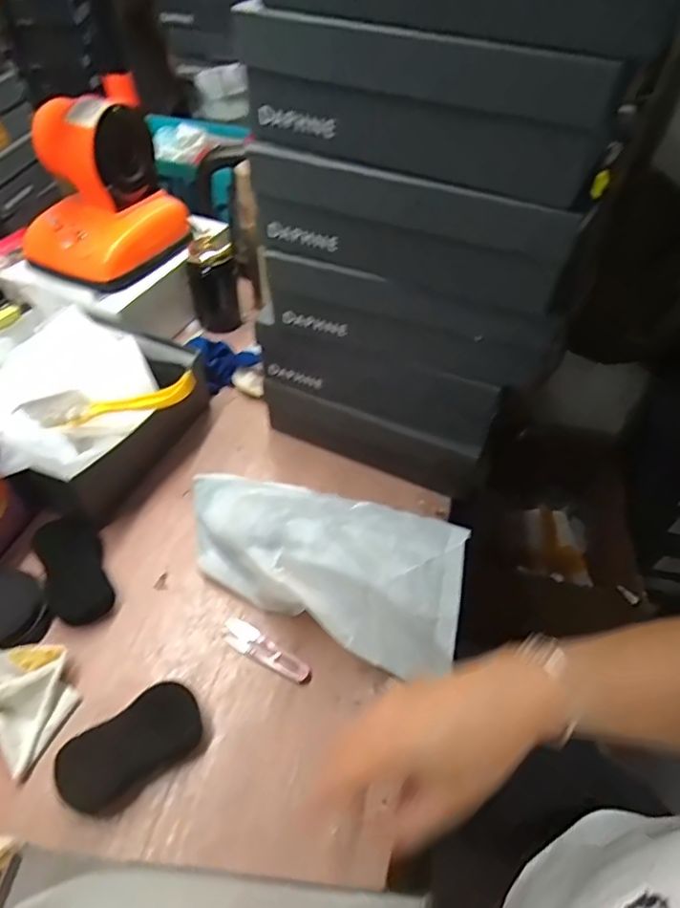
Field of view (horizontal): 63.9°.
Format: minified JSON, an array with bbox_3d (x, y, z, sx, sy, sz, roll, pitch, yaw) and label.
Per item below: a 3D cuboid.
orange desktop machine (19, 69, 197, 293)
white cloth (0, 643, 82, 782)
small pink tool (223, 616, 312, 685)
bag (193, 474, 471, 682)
[{"bbox_3d":[-0.346,-0.384,0.784,0.170,0.199,0.203,25,52,18],"label":"orange desktop machine"},{"bbox_3d":[-0.321,0.228,0.505,0.129,0.041,0.106,7,49,3],"label":"white cloth"},{"bbox_3d":[-0.078,0.203,0.566,0.107,0.013,0.031,30,54,21],"label":"small pink tool"},{"bbox_3d":[-0.033,0.099,0.574,0.352,0.108,0.127,17,48,30],"label":"bag"}]

